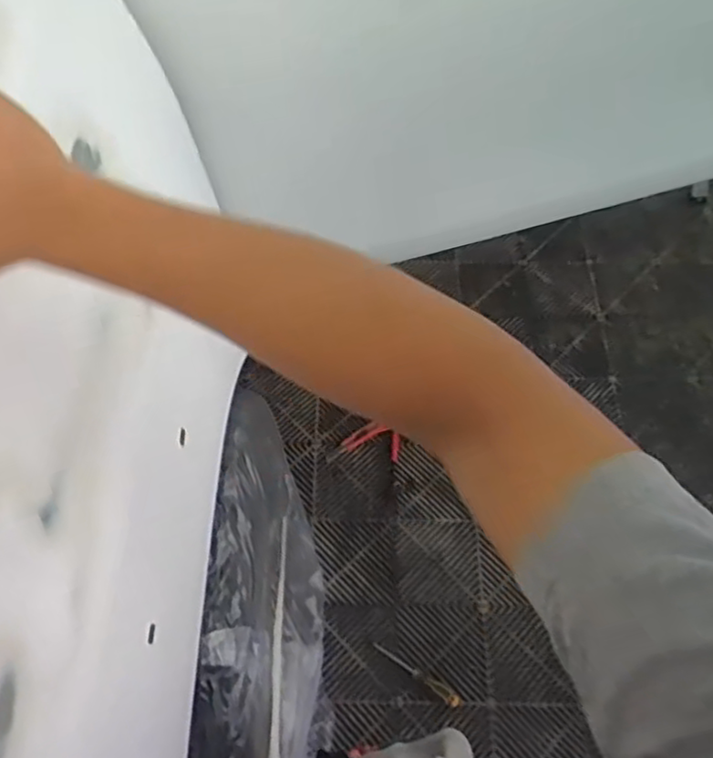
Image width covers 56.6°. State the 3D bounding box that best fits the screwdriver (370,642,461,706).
[{"bbox_3d":[0.135,0.649,1.470,0.216,0.023,0.029,33,67,16],"label":"screwdriver"}]

